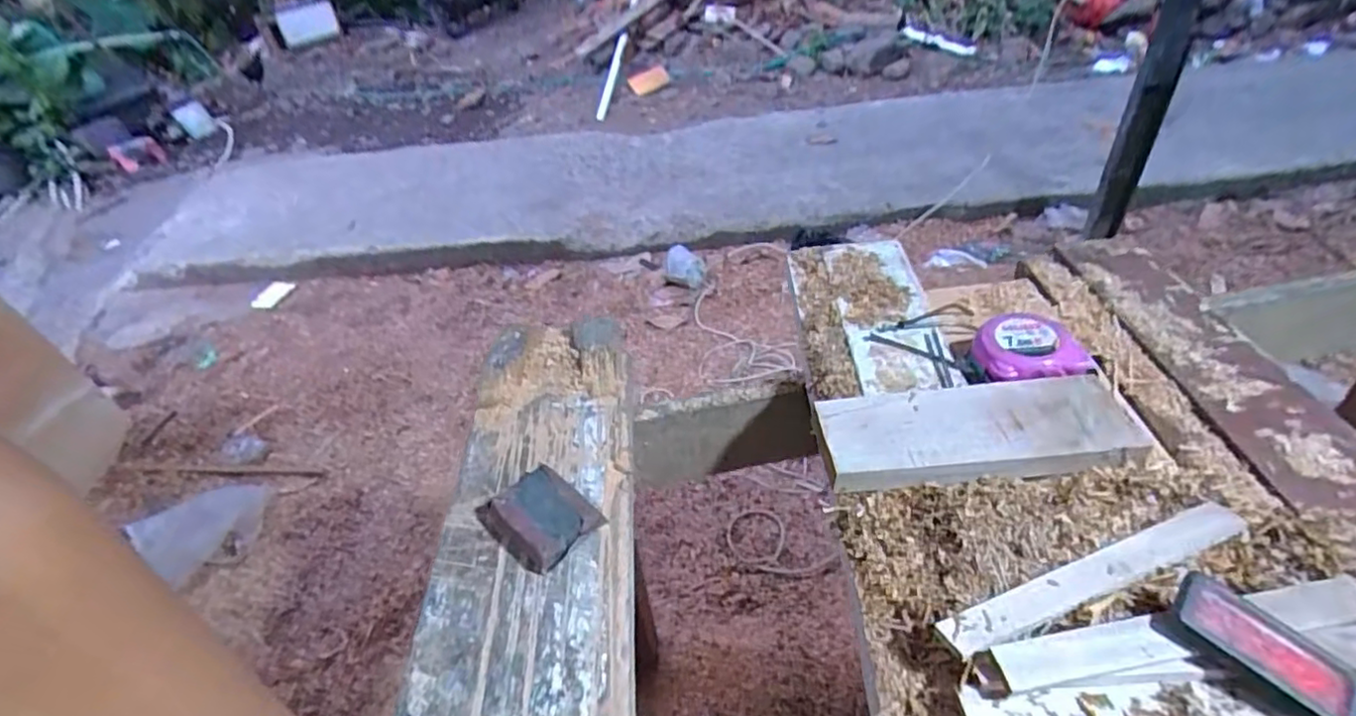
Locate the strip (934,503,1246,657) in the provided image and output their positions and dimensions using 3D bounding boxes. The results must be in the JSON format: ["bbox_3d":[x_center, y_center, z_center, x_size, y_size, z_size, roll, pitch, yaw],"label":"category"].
[{"bbox_3d":[0.262,0.133,0.384,0.226,0.015,0.025,-17,40,-12],"label":"strip"}]

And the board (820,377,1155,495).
[{"bbox_3d":[0.223,0.057,0.475,0.224,0.026,0.077,-5,39,3],"label":"board"}]

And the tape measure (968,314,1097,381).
[{"bbox_3d":[0.302,-0.002,0.540,0.078,0.033,0.078,-5,39,2],"label":"tape measure"}]

